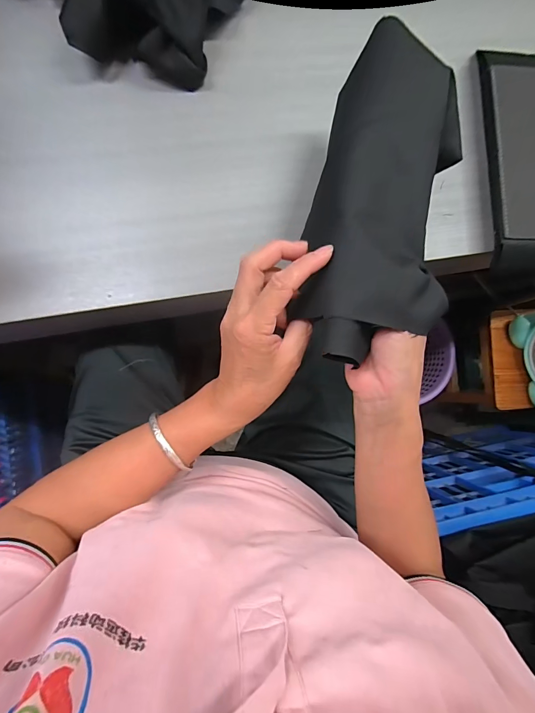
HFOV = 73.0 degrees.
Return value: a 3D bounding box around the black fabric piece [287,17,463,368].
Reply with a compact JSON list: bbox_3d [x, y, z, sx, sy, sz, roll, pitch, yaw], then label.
[{"bbox_3d":[0.109,-0.136,0.319,0.125,0.069,0.305,17,75,-8],"label":"black fabric piece"}]

